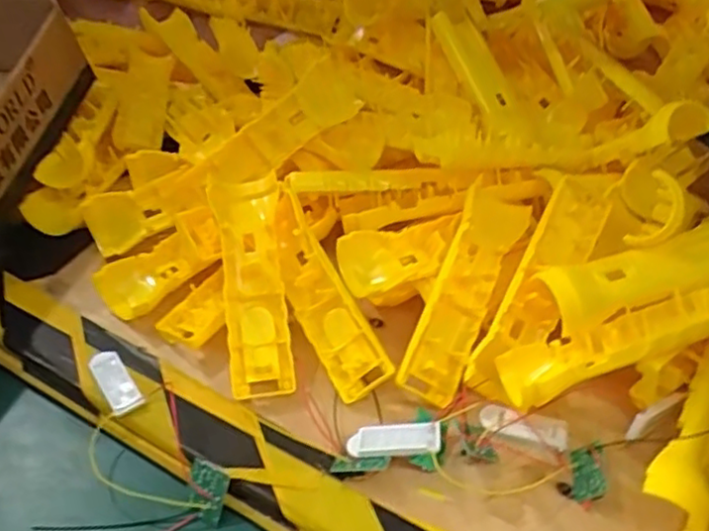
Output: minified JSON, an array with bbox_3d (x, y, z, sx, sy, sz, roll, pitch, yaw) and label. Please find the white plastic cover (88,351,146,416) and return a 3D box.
[{"bbox_3d":[-0.164,0.080,0.471,0.021,0.008,0.052,-27,53,-25],"label":"white plastic cover"}]

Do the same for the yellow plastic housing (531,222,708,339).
[{"bbox_3d":[0.217,0.008,0.487,0.181,0.040,0.051,-15,49,-16],"label":"yellow plastic housing"}]

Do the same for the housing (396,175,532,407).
[{"bbox_3d":[0.075,0.016,0.486,0.047,0.018,0.159,32,72,-18],"label":"housing"}]

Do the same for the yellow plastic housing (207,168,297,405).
[{"bbox_3d":[-0.072,0.012,0.488,0.045,0.027,0.156,-7,65,-9],"label":"yellow plastic housing"}]

